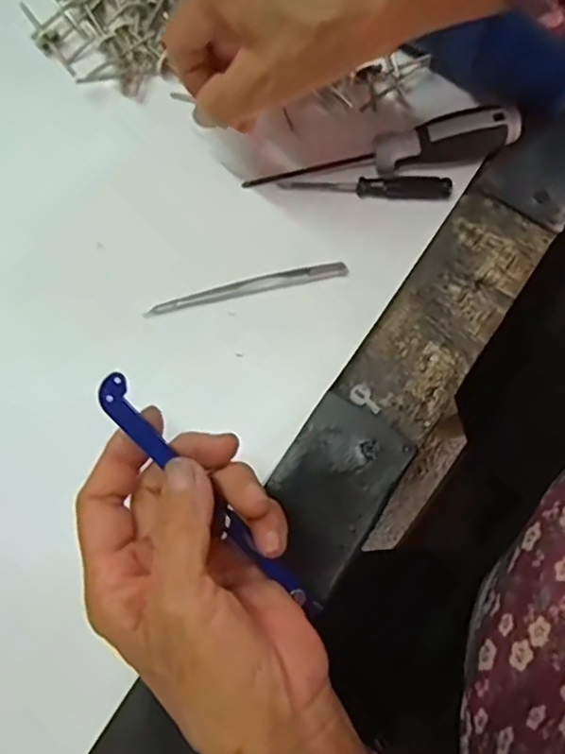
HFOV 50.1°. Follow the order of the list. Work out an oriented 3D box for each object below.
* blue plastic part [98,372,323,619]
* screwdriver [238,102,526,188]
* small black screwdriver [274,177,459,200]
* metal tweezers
[{"bbox_3d":[-0.026,0.047,0.236,0.012,0.010,0.124,-44,102,-8],"label":"blue plastic part"},{"bbox_3d":[0.054,-0.119,0.325,0.143,0.025,0.021,-12,78,-2],"label":"screwdriver"},{"bbox_3d":[0.046,-0.104,0.330,0.093,0.009,0.009,3,78,1],"label":"small black screwdriver"},{"bbox_3d":[-0.019,-0.046,0.321,0.105,0.008,0.010,-11,78,-2],"label":"metal tweezers"}]

